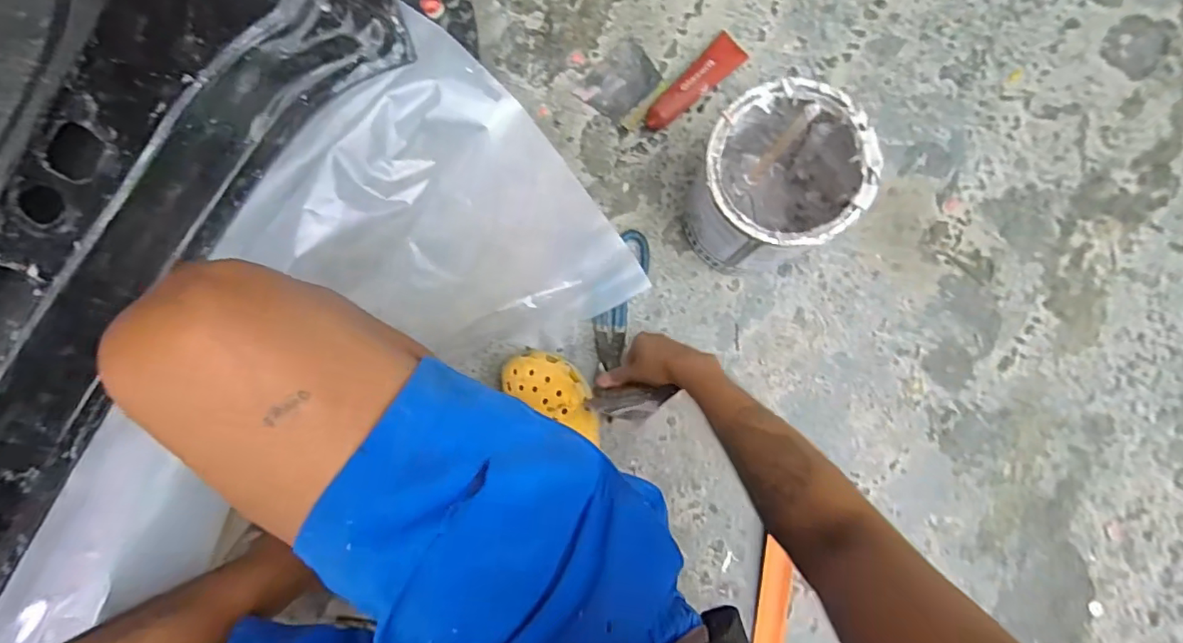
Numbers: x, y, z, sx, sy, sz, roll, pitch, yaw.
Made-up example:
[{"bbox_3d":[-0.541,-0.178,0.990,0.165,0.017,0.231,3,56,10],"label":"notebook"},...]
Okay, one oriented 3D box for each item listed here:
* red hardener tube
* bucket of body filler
[{"bbox_3d":[0.136,-0.321,0.709,0.162,0.029,0.047,-43,87,3],"label":"red hardener tube"},{"bbox_3d":[0.203,-0.150,0.613,0.159,0.207,0.160,0,89,4],"label":"bucket of body filler"}]

